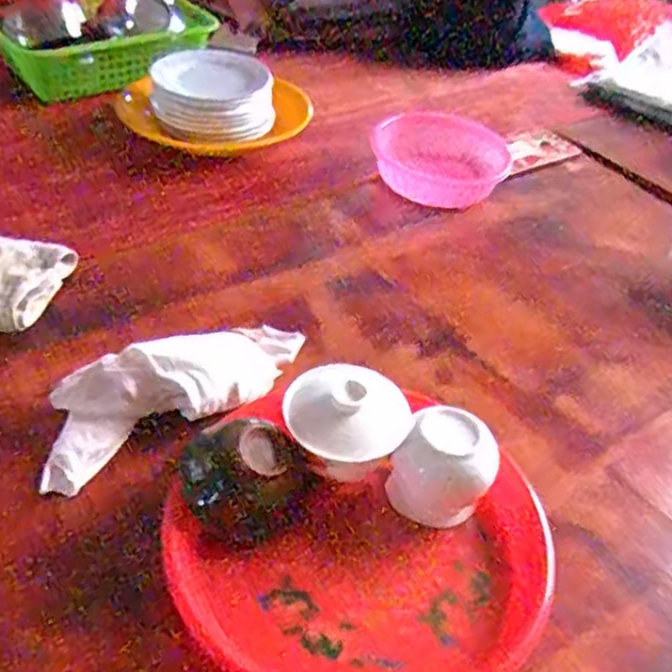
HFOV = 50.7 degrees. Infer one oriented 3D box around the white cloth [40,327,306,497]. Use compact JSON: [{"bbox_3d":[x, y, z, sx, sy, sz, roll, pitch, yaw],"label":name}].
[{"bbox_3d":[-0.125,0.036,0.559,0.231,0.053,0.079,-24,50,-31],"label":"white cloth"}]

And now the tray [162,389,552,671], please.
[{"bbox_3d":[0.028,0.143,0.483,0.235,0.023,0.226,4,41,-4],"label":"tray"}]

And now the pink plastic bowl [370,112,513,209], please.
[{"bbox_3d":[0.137,-0.232,0.902,0.166,0.043,0.162,4,41,-4],"label":"pink plastic bowl"}]

